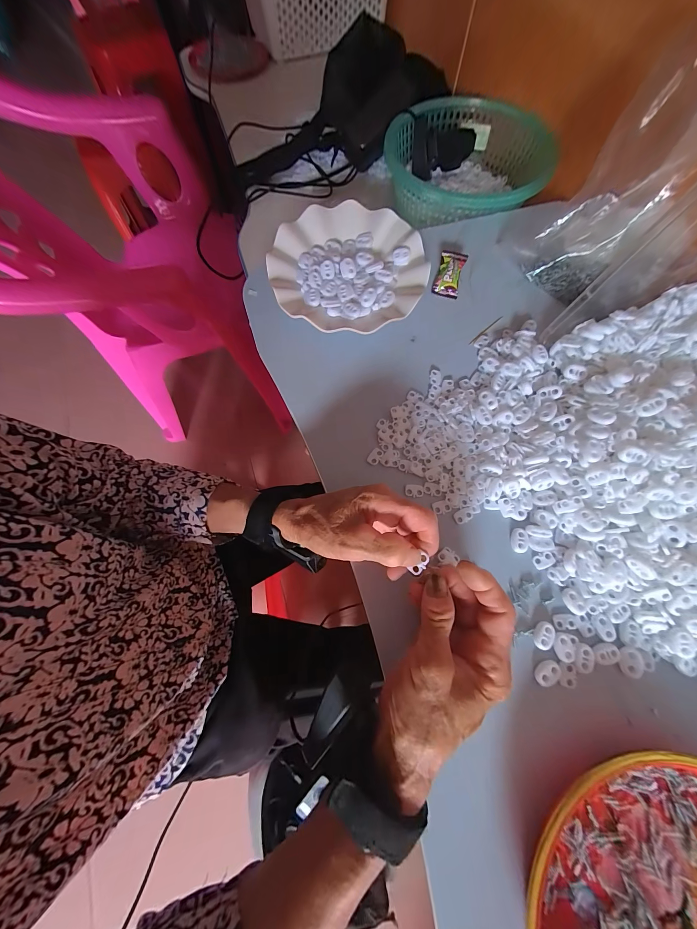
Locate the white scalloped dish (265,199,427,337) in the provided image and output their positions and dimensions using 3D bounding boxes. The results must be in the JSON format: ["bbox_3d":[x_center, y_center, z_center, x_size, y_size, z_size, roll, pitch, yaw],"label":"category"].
[{"bbox_3d":[-0.002,-0.227,0.342,0.178,0.027,0.174,0,72,0],"label":"white scalloped dish"}]

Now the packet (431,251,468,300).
[{"bbox_3d":[0.123,-0.232,0.360,0.031,0.019,0.055,14,73,5],"label":"packet"}]

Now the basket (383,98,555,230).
[{"bbox_3d":[0.179,-0.437,0.440,0.210,0.079,0.222,-1,73,2],"label":"basket"}]

